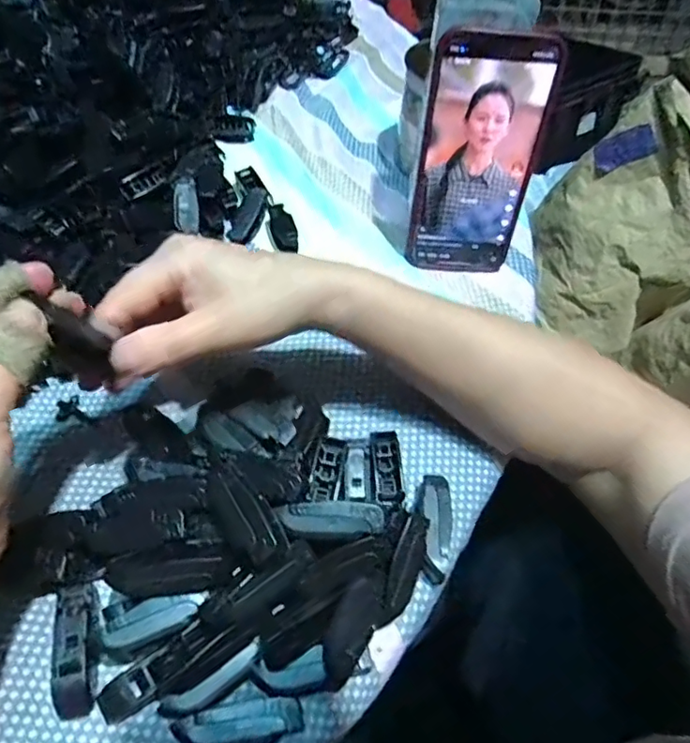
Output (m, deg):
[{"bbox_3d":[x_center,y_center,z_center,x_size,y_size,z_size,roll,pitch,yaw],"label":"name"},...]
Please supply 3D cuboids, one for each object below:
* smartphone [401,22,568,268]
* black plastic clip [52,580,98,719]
[{"bbox_3d":[0.087,-0.136,0.369,0.074,0.158,0.006,5,44,1],"label":"smartphone"},{"bbox_3d":[-0.126,0.128,0.257,0.018,0.009,0.055,-8,56,-8],"label":"black plastic clip"}]

